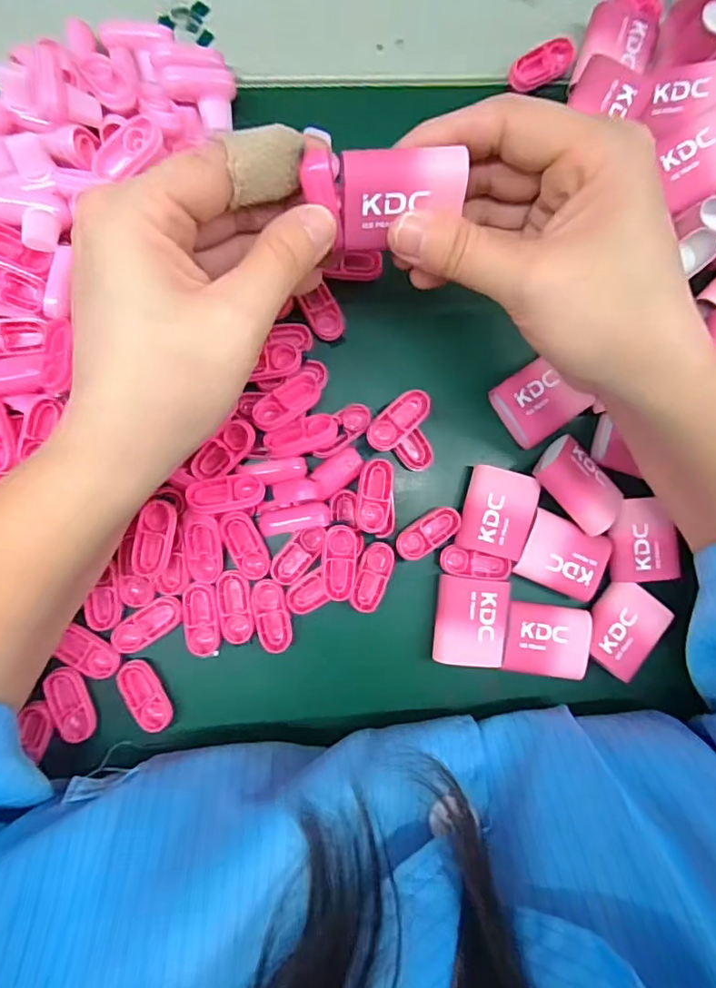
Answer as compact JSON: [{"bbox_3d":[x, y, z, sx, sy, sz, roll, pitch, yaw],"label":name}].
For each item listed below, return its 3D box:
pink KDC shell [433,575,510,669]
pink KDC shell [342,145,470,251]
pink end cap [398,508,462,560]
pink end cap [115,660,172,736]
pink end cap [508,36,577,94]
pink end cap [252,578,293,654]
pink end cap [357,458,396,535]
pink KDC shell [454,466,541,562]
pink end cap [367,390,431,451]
[{"bbox_3d":[0.055,0.062,0.259,0.033,0.011,0.042,6,89,-5],"label":"pink KDC shell"},{"bbox_3d":[0.014,-0.103,0.186,0.040,0.015,0.031,-3,134,-3],"label":"pink KDC shell"},{"bbox_3d":[0.035,0.019,0.261,0.034,0.004,0.015,-34,93,-4],"label":"pink end cap"},{"bbox_3d":[-0.099,0.094,0.247,0.014,0.005,0.034,-31,92,-4],"label":"pink end cap"},{"bbox_3d":[0.092,-0.216,0.268,0.032,0.008,0.015,-24,92,-4],"label":"pink end cap"},{"bbox_3d":[-0.041,0.058,0.252,0.016,0.004,0.034,-14,91,-5],"label":"pink end cap"},{"bbox_3d":[0.008,0.001,0.252,0.016,0.012,0.034,8,89,-5],"label":"pink end cap"},{"bbox_3d":[0.069,0.009,0.260,0.034,0.010,0.041,13,89,-4],"label":"pink KDC shell"},{"bbox_3d":[0.019,-0.035,0.253,0.034,0.011,0.016,-44,93,-3],"label":"pink end cap"}]

